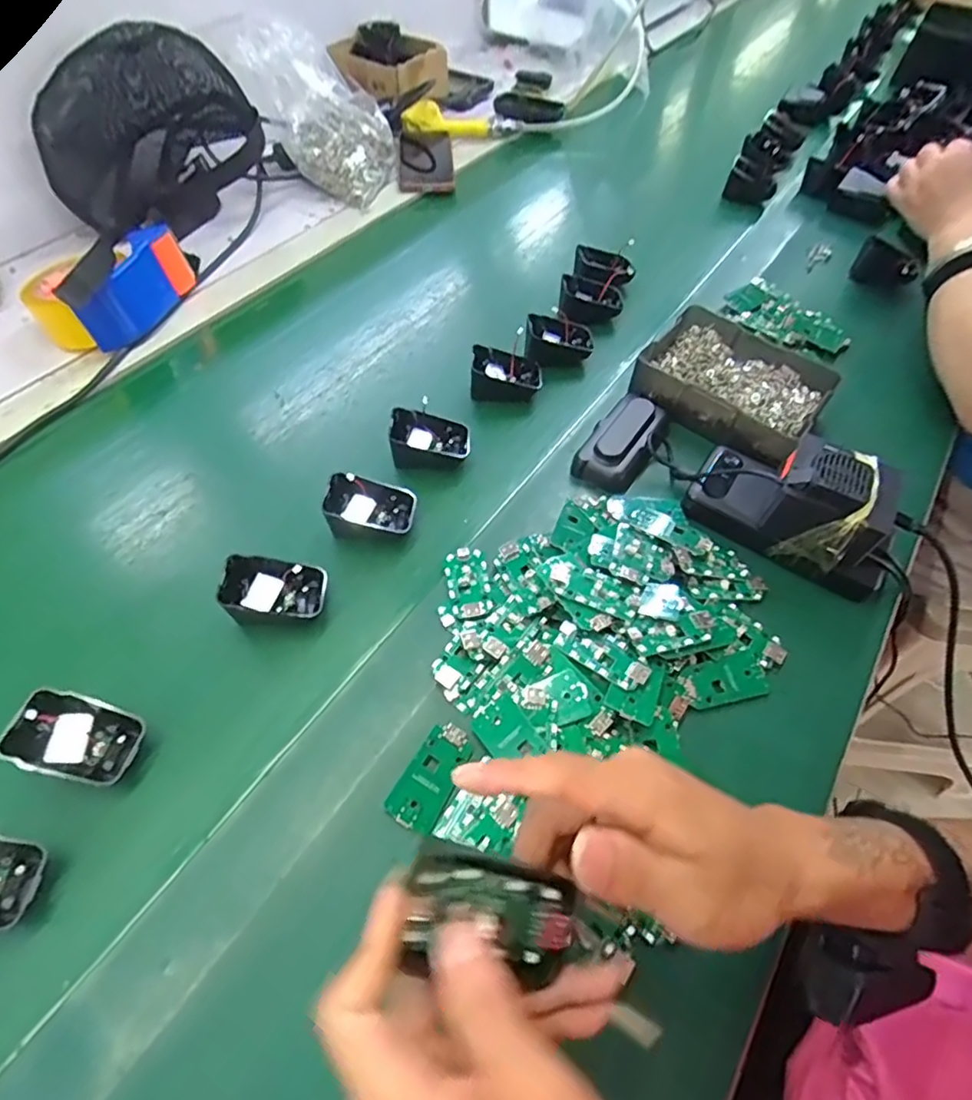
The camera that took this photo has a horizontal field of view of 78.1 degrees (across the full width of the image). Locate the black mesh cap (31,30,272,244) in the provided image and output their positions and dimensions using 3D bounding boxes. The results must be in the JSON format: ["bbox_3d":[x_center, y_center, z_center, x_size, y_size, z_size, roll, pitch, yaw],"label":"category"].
[{"bbox_3d":[-0.397,-0.483,0.702,0.134,0.166,0.218,35,63,20],"label":"black mesh cap"}]

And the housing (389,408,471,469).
[{"bbox_3d":[-0.048,-0.093,0.521,0.066,0.038,0.050,-5,57,-4],"label":"housing"}]

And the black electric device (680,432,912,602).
[{"bbox_3d":[0.242,-0.044,0.458,0.148,0.073,0.073,30,61,17],"label":"black electric device"}]

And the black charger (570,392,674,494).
[{"bbox_3d":[0.123,-0.096,0.528,0.054,0.038,0.105,28,61,16],"label":"black charger"}]

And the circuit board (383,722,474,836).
[{"bbox_3d":[-0.033,0.138,0.369,0.030,0.006,0.063,26,60,15],"label":"circuit board"}]

